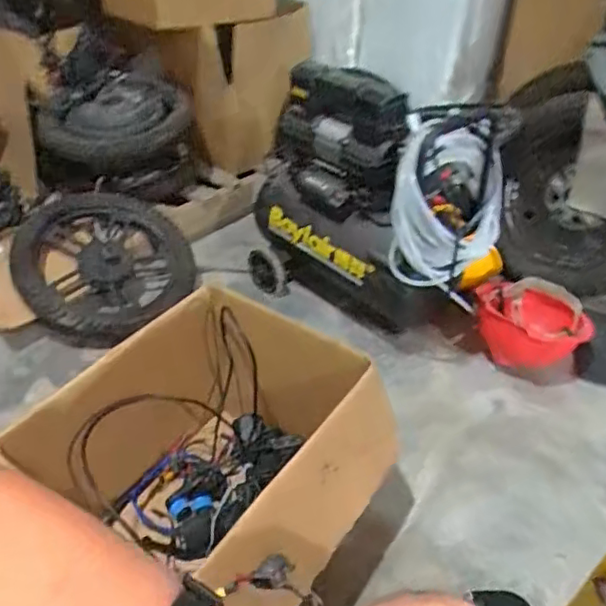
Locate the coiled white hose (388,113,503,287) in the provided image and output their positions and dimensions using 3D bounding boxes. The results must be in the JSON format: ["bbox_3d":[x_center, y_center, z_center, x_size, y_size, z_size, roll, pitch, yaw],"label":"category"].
[{"bbox_3d":[0.271,-0.204,1.105,0.180,0.250,0.262,13,41,15],"label":"coiled white hose"}]

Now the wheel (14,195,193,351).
[{"bbox_3d":[-0.438,-0.076,1.365,0.380,0.097,0.382,11,54,-16],"label":"wheel"}]

